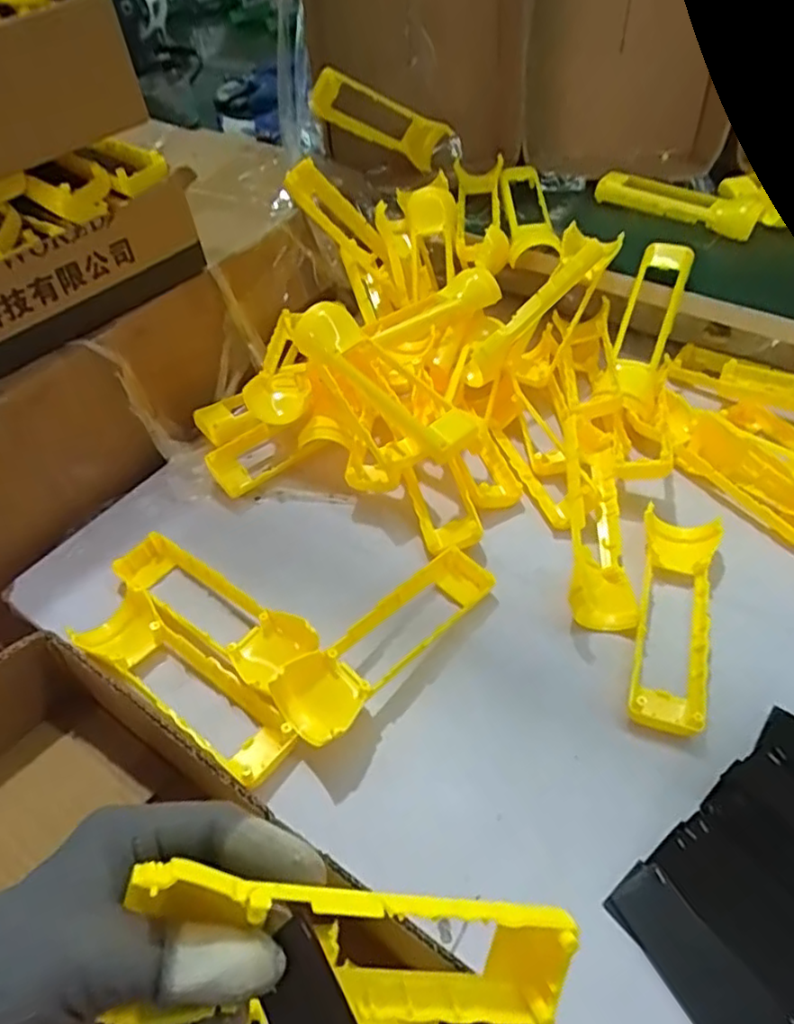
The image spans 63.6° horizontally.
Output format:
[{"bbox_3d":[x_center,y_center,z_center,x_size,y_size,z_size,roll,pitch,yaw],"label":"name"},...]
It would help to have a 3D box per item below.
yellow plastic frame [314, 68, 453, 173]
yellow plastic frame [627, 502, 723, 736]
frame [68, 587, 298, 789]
[{"bbox_3d":[-0.016,-0.415,0.682,0.170,0.048,0.026,-2,40,-40],"label":"yellow plastic frame"},{"bbox_3d":[0.182,0.068,0.421,0.048,0.022,0.160,13,50,13],"label":"yellow plastic frame"},{"bbox_3d":[-0.132,0.106,0.402,0.164,0.021,0.049,27,54,24],"label":"frame"}]

